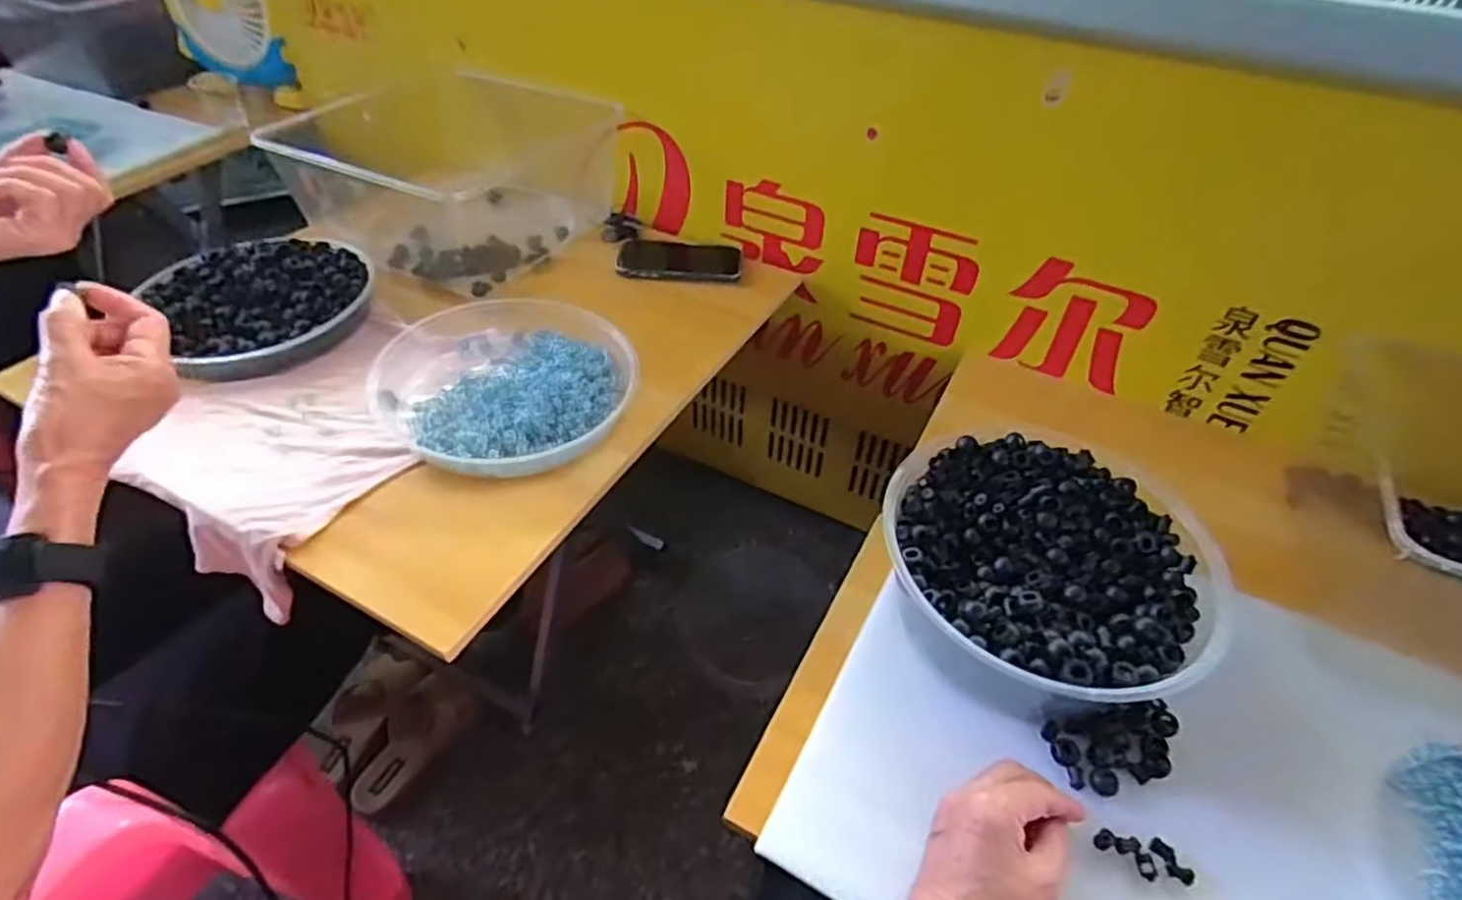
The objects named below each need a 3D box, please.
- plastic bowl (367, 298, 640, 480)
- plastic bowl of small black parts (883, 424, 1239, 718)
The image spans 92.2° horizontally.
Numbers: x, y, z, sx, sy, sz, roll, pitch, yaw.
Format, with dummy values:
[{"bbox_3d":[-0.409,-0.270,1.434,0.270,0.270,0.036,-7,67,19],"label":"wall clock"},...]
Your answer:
[{"bbox_3d":[-0.225,-0.075,0.700,0.233,0.033,0.252,-20,50,-21],"label":"plastic bowl"},{"bbox_3d":[0.236,0.094,0.549,0.223,0.091,0.238,2,46,-2],"label":"plastic bowl of small black parts"}]

